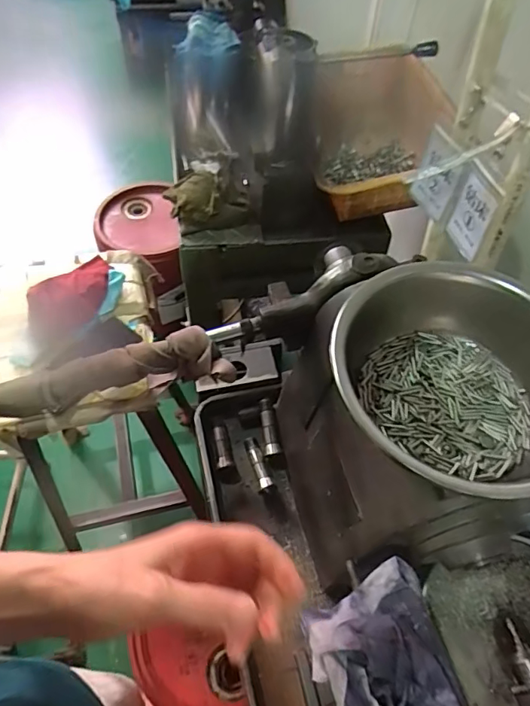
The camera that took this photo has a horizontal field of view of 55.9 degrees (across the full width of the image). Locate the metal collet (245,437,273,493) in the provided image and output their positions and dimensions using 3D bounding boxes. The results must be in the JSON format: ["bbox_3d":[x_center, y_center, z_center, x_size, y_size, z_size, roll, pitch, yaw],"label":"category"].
[{"bbox_3d":[-0.008,0.138,0.630,0.019,0.012,0.070,-13,57,-12],"label":"metal collet"}]

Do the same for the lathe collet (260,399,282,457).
[{"bbox_3d":[0.006,0.098,0.653,0.020,0.021,0.073,-6,56,-7],"label":"lathe collet"}]

